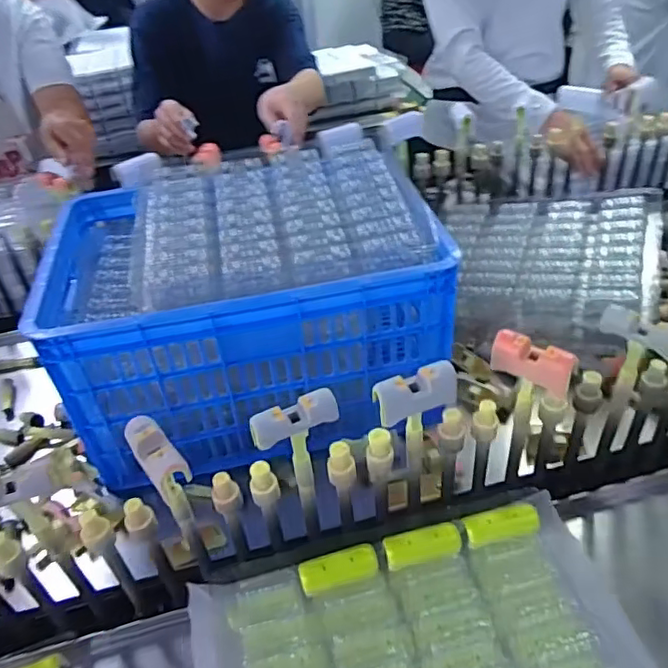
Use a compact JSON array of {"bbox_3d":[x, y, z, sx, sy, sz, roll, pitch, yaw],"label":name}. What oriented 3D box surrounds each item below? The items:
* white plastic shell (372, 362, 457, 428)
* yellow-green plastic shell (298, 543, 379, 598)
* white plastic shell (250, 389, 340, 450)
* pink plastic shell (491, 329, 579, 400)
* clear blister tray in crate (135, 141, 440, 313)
[{"bbox_3d":[0.073,0.051,0.521,0.074,0.042,0.023,-15,40,-11],"label":"white plastic shell"},{"bbox_3d":[0.005,0.230,0.571,0.077,0.021,0.028,-14,40,-11],"label":"yellow-green plastic shell"},{"bbox_3d":[-0.034,0.071,0.501,0.077,0.025,0.024,-19,41,-16],"label":"white plastic shell"},{"bbox_3d":[0.186,0.026,0.544,0.075,0.038,0.025,20,45,27],"label":"pink plastic shell"},{"bbox_3d":[-0.075,-0.159,0.758,0.350,0.030,0.267,-9,47,-5],"label":"clear blister tray in crate"}]

